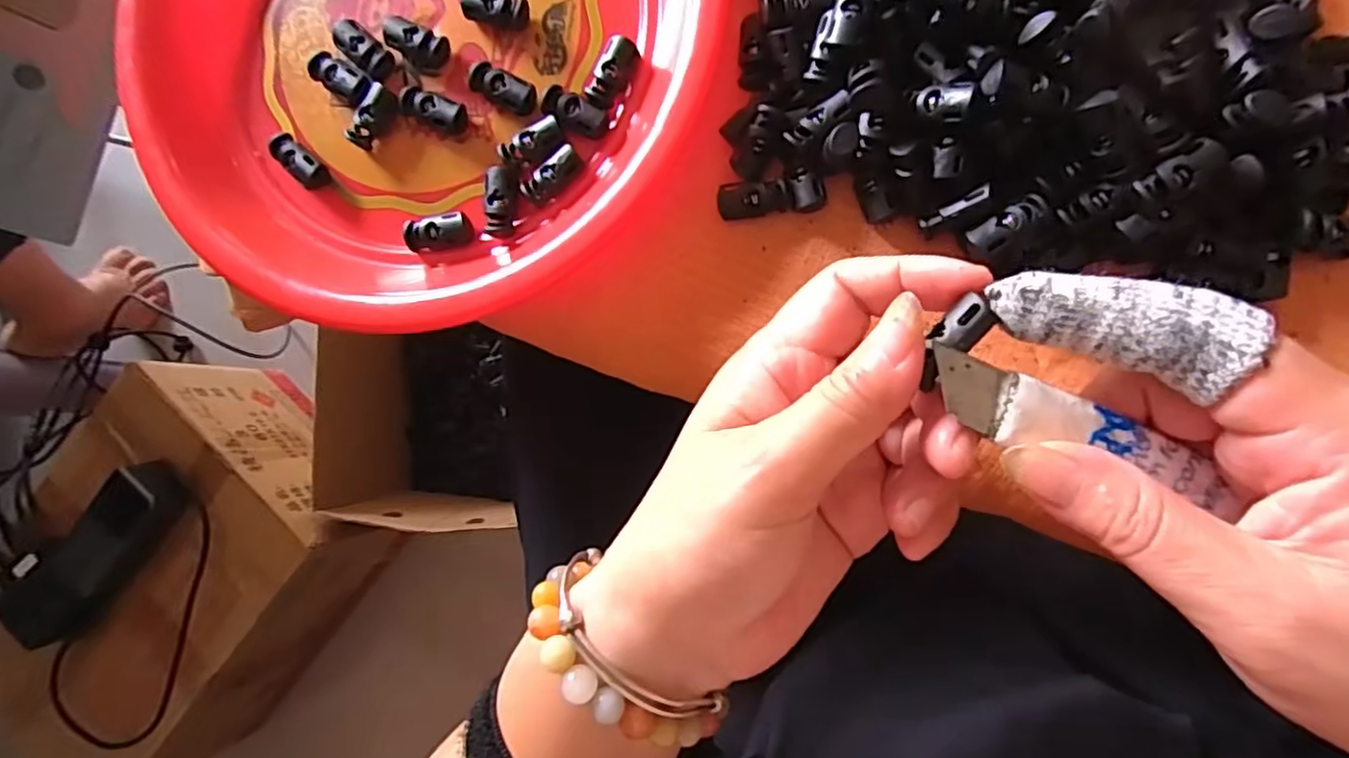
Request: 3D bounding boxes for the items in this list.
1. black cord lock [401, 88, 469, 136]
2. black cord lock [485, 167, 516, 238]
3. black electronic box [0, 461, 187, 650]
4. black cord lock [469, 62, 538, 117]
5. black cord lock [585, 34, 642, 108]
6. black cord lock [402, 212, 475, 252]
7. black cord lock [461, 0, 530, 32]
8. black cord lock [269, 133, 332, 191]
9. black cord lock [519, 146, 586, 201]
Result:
[{"bbox_3d":[-0.102,-0.114,0.283,0.029,0.010,0.013,27,92,9],"label":"black cord lock"},{"bbox_3d":[-0.071,-0.073,0.278,0.014,0.010,0.028,0,87,9],"label":"black cord lock"},{"bbox_3d":[-0.570,0.173,0.653,0.207,0.042,0.078,-43,81,6],"label":"black electronic box"},{"bbox_3d":[-0.071,-0.121,0.279,0.029,0.010,0.013,30,92,9],"label":"black cord lock"},{"bbox_3d":[-0.025,-0.126,0.274,0.014,0.008,0.027,30,92,9],"label":"black cord lock"},{"bbox_3d":[-0.099,-0.062,0.283,0.028,0.014,0.014,-4,86,9],"label":"black cord lock"},{"bbox_3d":[-0.075,-0.155,0.280,0.028,0.008,0.013,13,89,-3],"label":"black cord lock"},{"bbox_3d":[-0.166,-0.097,0.295,0.029,0.010,0.013,43,94,9],"label":"black cord lock"},{"bbox_3d":[-0.050,-0.084,0.275,0.027,0.006,0.010,-40,82,5],"label":"black cord lock"}]

